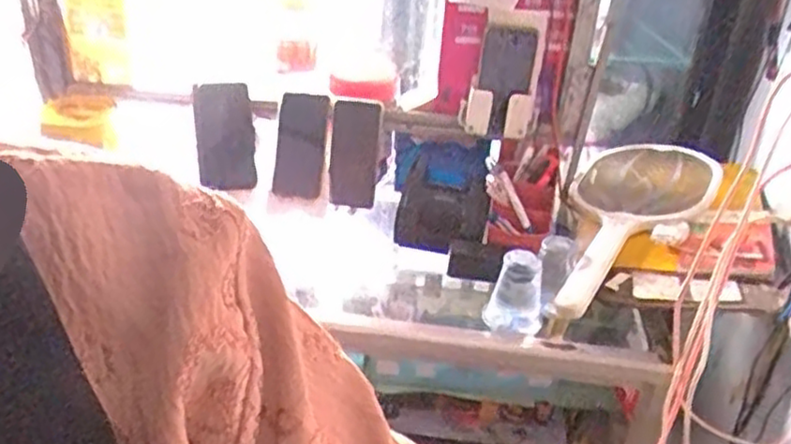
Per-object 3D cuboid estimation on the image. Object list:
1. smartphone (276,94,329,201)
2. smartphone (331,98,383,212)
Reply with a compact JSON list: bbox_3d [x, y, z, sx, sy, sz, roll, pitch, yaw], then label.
[{"bbox_3d":[-0.149,-0.117,1.147,0.075,0.164,0.013,8,8,7],"label":"smartphone"},{"bbox_3d":[-0.064,-0.104,1.130,0.076,0.164,0.015,9,17,14],"label":"smartphone"}]

